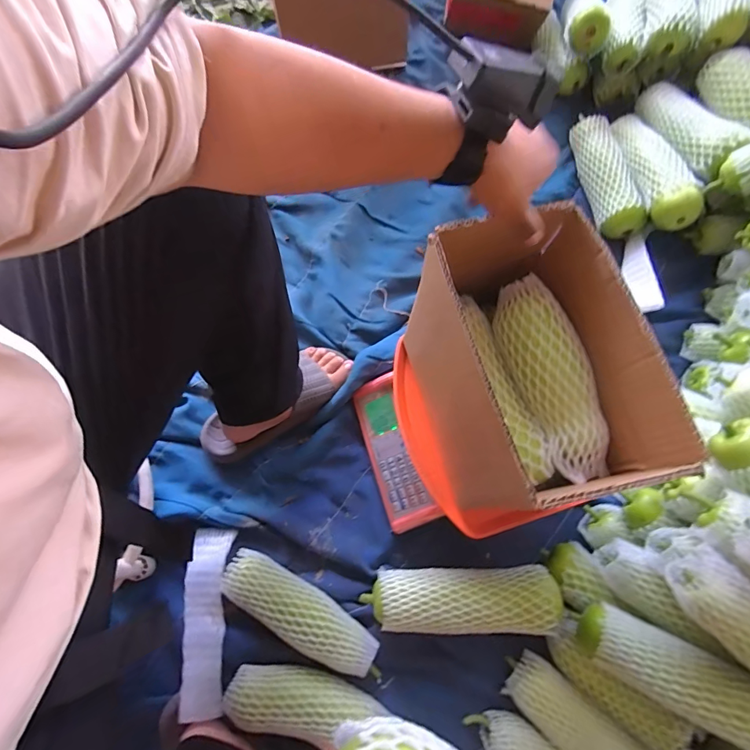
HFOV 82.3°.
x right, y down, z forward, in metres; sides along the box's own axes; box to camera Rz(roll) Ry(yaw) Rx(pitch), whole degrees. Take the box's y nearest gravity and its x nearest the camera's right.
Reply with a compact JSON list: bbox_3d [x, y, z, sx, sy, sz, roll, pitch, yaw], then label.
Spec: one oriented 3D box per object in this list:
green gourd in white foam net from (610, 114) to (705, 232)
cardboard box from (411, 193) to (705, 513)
[{"bbox_3d":[0.474,-0.359,0.736,0.062,0.064,0.288,-5,63,-2],"label":"green gourd in white foam net"},{"bbox_3d":[0.153,-0.001,0.456,0.169,0.206,0.260,-16,76,-5],"label":"cardboard box"}]

